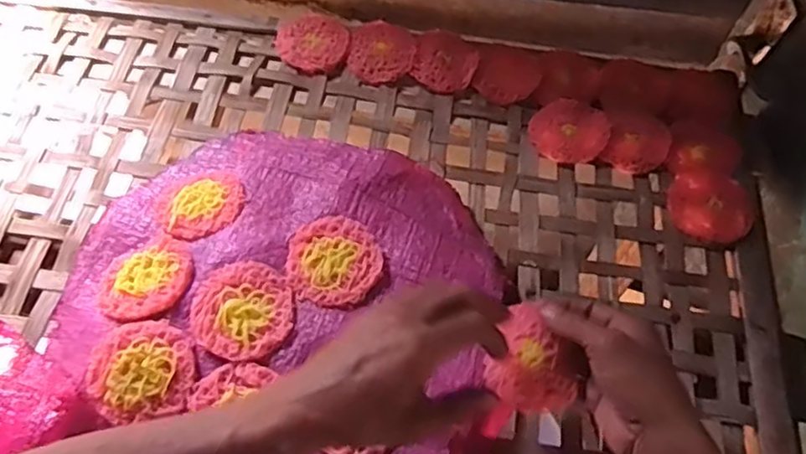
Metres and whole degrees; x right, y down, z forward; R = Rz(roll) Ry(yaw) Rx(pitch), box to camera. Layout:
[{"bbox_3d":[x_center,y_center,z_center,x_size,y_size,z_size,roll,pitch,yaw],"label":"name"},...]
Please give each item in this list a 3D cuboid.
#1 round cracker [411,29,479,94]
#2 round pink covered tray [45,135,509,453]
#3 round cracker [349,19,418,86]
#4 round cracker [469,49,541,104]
[{"bbox_3d":[0.047,-0.183,0.715,0.068,0.024,0.074,2,60,-3],"label":"round cracker"},{"bbox_3d":[-0.109,0.074,0.542,0.347,0.049,0.358,2,60,-3],"label":"round pink covered tray"},{"bbox_3d":[-0.023,-0.192,0.714,0.070,0.004,0.072,10,80,2],"label":"round cracker"},{"bbox_3d":[0.113,-0.164,0.705,0.068,0.005,0.061,17,87,5],"label":"round cracker"}]

